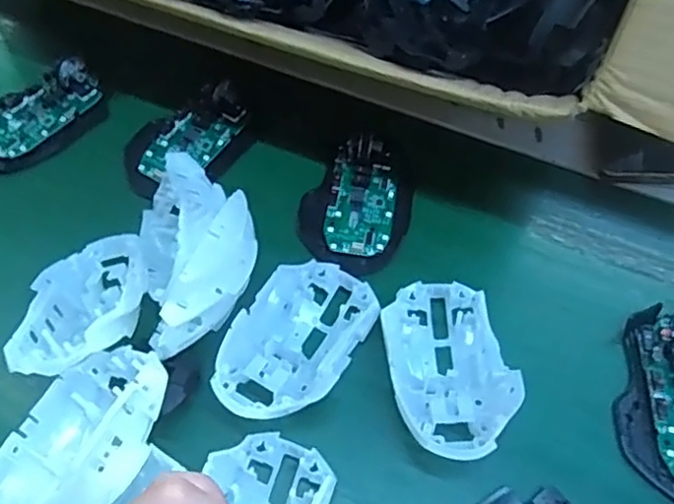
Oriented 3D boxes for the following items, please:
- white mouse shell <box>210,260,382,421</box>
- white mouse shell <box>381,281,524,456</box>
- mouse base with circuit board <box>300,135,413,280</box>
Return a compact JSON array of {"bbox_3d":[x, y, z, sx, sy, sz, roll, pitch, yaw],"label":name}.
[{"bbox_3d":[-0.024,0.051,0.375,0.066,0.036,0.112,26,62,15],"label":"white mouse shell"},{"bbox_3d":[0.064,0.066,0.369,0.067,0.039,0.110,-4,59,-3],"label":"white mouse shell"},{"bbox_3d":[0.016,-0.038,0.441,0.072,0.024,0.105,18,60,10],"label":"mouse base with circuit board"}]

